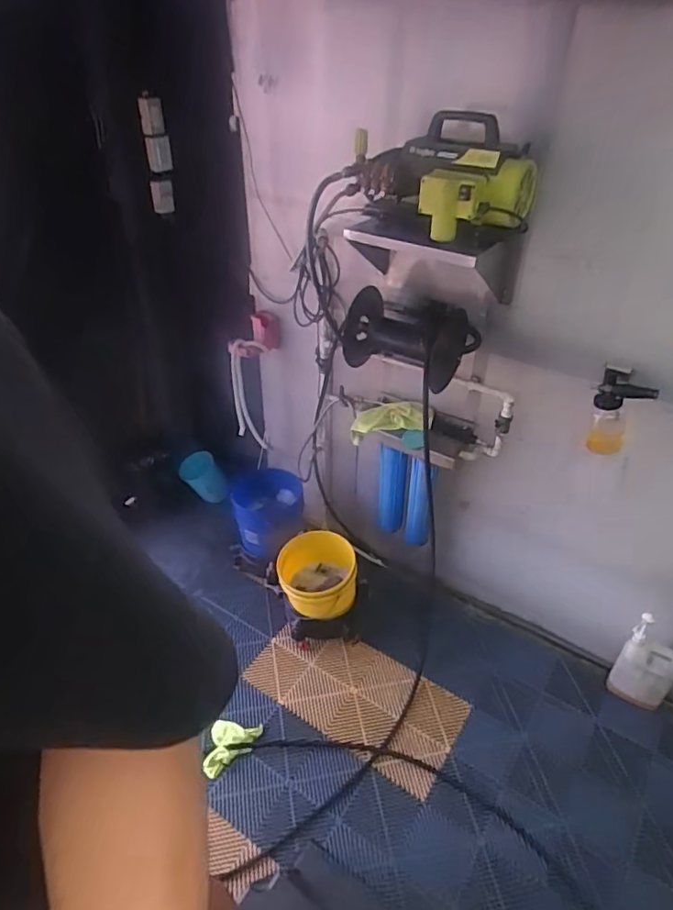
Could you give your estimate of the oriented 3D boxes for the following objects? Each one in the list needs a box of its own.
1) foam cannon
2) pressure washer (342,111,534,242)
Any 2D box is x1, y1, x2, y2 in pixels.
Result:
[{"bbox_3d":[0.834,-0.118,1.689,0.138,0.319,0.114,11,39,12],"label":"foam cannon"},{"bbox_3d":[0.262,-0.762,1.531,0.202,0.265,0.501,-30,47,-34],"label":"pressure washer"}]

